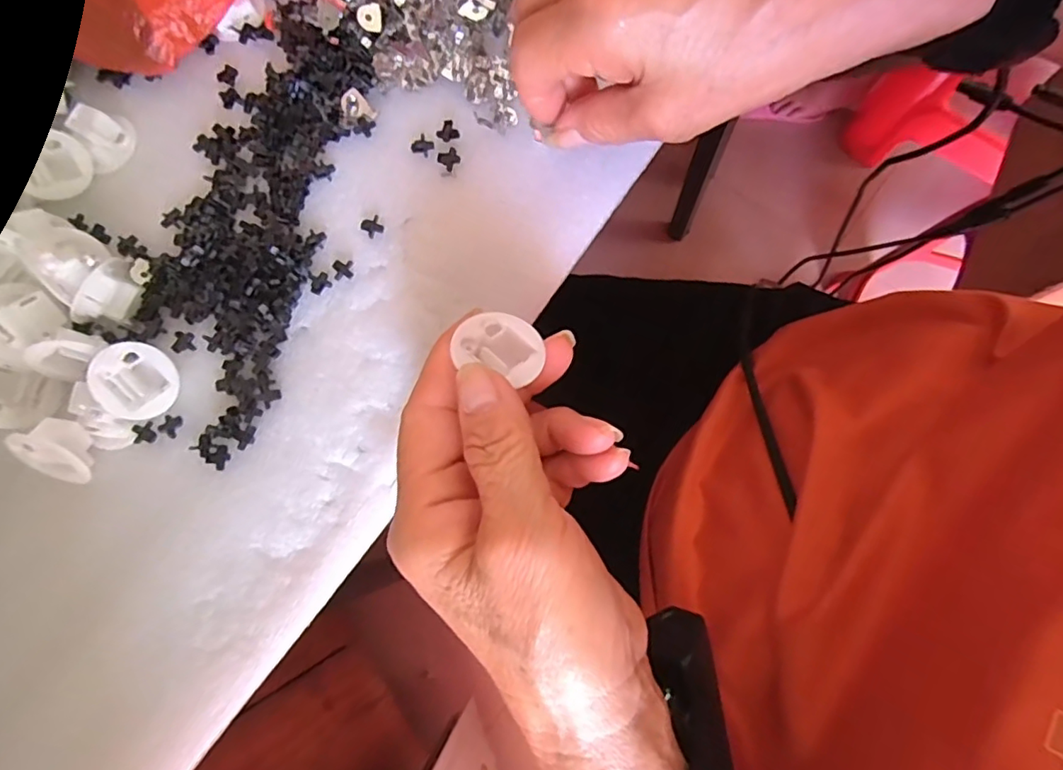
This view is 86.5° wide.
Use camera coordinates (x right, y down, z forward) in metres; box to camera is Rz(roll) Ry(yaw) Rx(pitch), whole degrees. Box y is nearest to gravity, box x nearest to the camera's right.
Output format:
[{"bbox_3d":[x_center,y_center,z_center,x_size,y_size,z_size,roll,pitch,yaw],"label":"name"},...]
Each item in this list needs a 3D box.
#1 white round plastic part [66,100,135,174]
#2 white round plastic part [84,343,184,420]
[{"bbox_3d":[-0.209,-0.122,0.277,0.022,0.016,0.027,-21,80,-3],"label":"white round plastic part"},{"bbox_3d":[-0.169,-0.002,0.243,0.032,0.010,0.032,-3,102,-15],"label":"white round plastic part"}]

